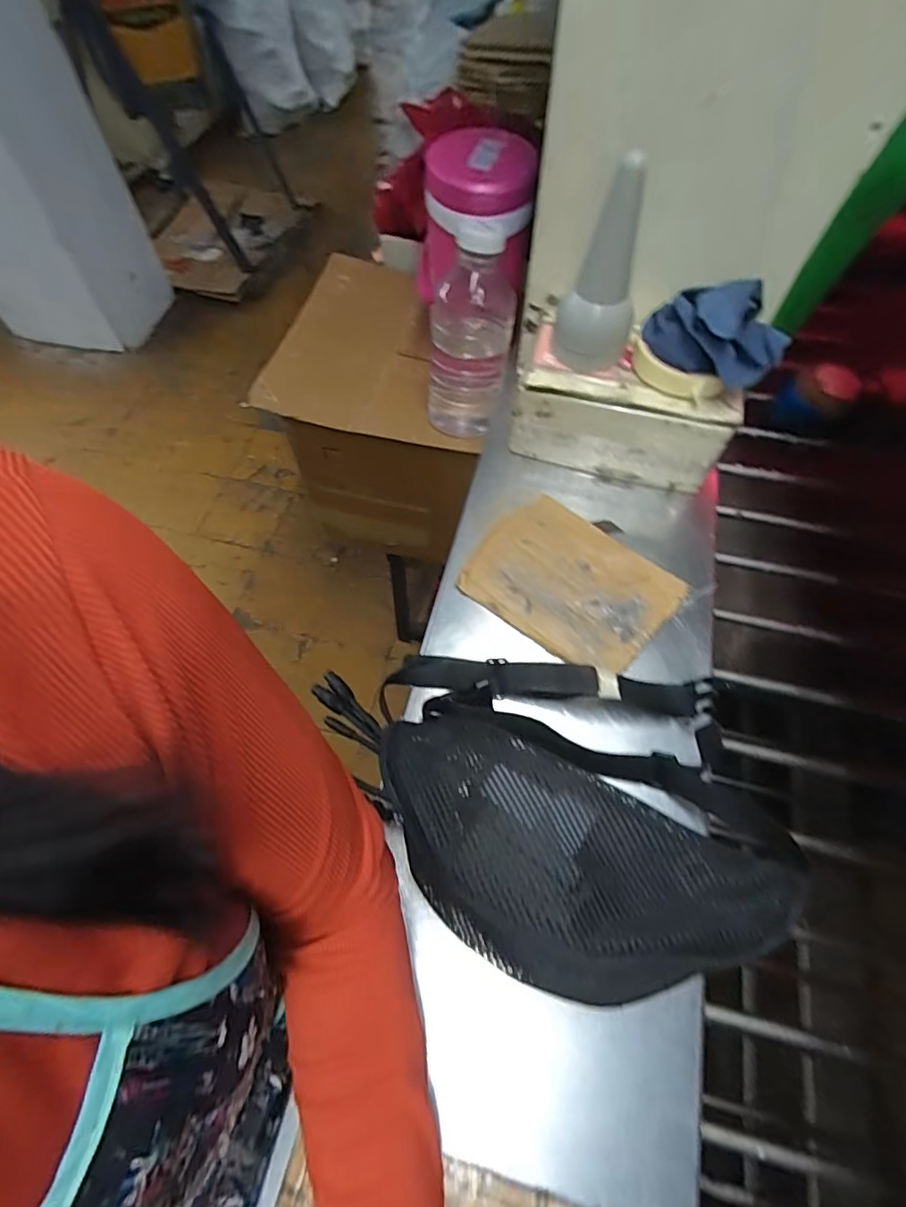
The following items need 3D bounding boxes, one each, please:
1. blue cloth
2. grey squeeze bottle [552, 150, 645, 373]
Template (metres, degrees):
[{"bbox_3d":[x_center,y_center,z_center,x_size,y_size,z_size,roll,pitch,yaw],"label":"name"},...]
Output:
[{"bbox_3d":[0.212,-0.223,0.439,0.110,0.058,0.054,27,65,12],"label":"blue cloth"},{"bbox_3d":[0.123,-0.266,0.438,0.063,0.137,0.060,5,63,1],"label":"grey squeeze bottle"}]

